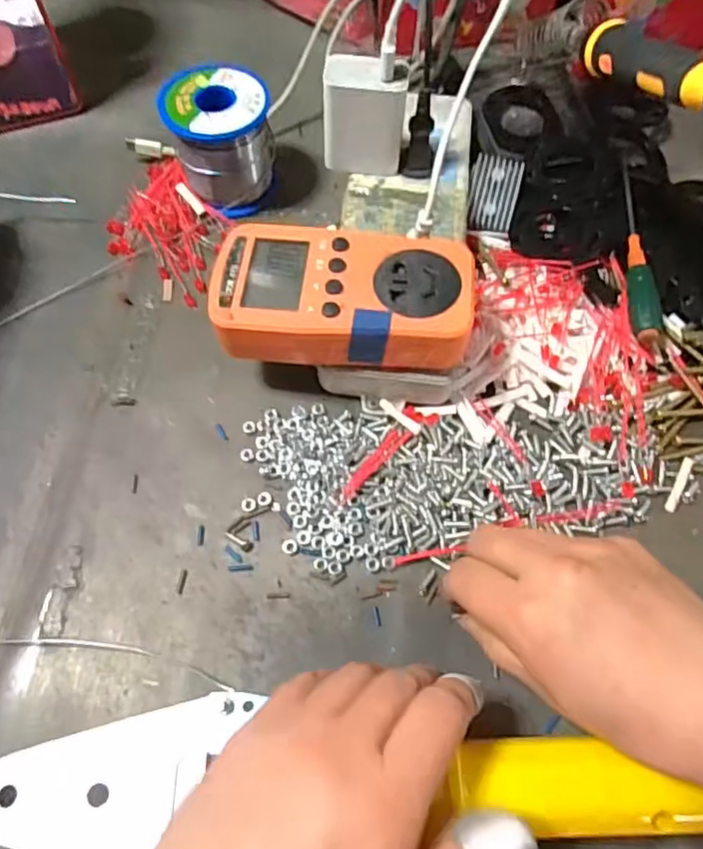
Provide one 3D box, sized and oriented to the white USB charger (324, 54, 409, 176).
[{"bbox_3d":[0.008,-0.180,0.347,0.046,0.055,0.029,4,65,1],"label":"white USB charger"}]

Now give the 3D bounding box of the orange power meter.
[{"bbox_3d":[-0.003,-0.065,0.297,0.124,0.028,0.067,6,65,3],"label":"orange power meter"}]

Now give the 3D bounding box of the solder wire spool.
[{"bbox_3d":[-0.083,-0.182,0.378,0.065,0.060,0.067,-10,65,-5],"label":"solder wire spool"}]

